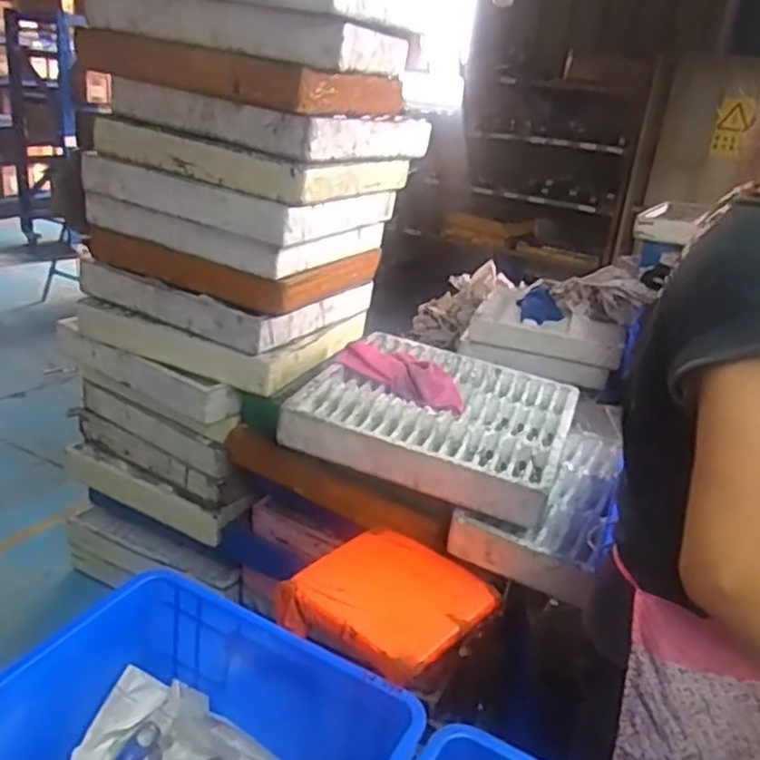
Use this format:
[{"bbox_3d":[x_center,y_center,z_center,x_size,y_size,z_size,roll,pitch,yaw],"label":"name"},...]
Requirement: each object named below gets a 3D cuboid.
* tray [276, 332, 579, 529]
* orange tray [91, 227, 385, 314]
[{"bbox_3d":[0.134,0.077,1.592,0.543,0.092,0.540,13,24,16],"label":"tray"},{"bbox_3d":[-0.357,-0.317,1.832,0.571,0.093,0.462,13,24,17],"label":"orange tray"}]

